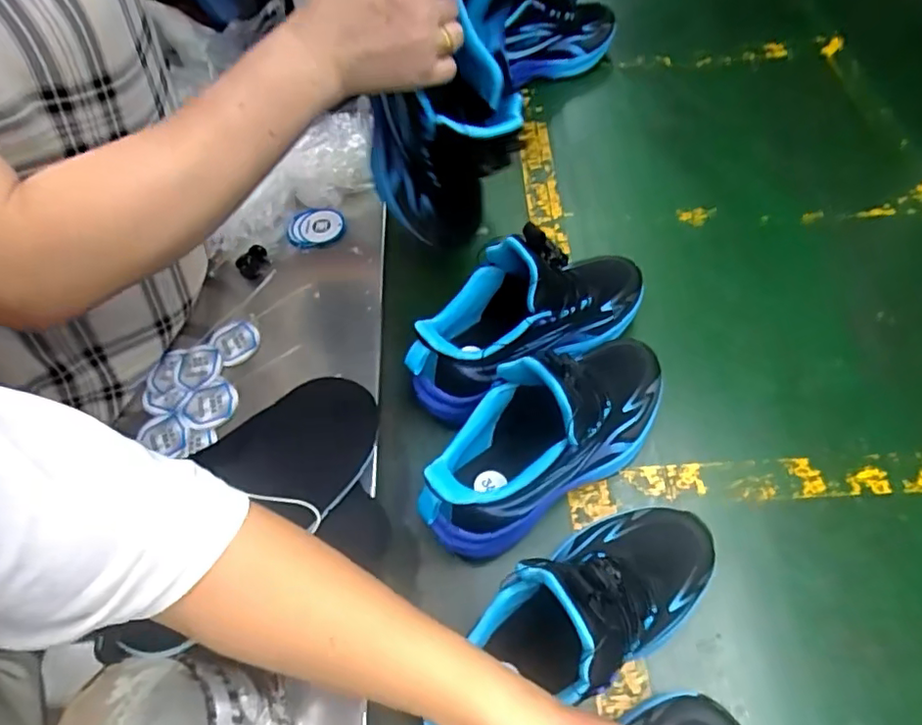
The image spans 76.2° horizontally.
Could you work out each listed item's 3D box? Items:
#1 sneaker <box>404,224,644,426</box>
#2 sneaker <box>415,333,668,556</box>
[{"bbox_3d":[0.061,-0.046,0.503,0.233,0.141,0.093,-35,63,-17],"label":"sneaker"},{"bbox_3d":[0.068,0.049,0.440,0.227,0.129,0.087,-33,63,-16],"label":"sneaker"}]

